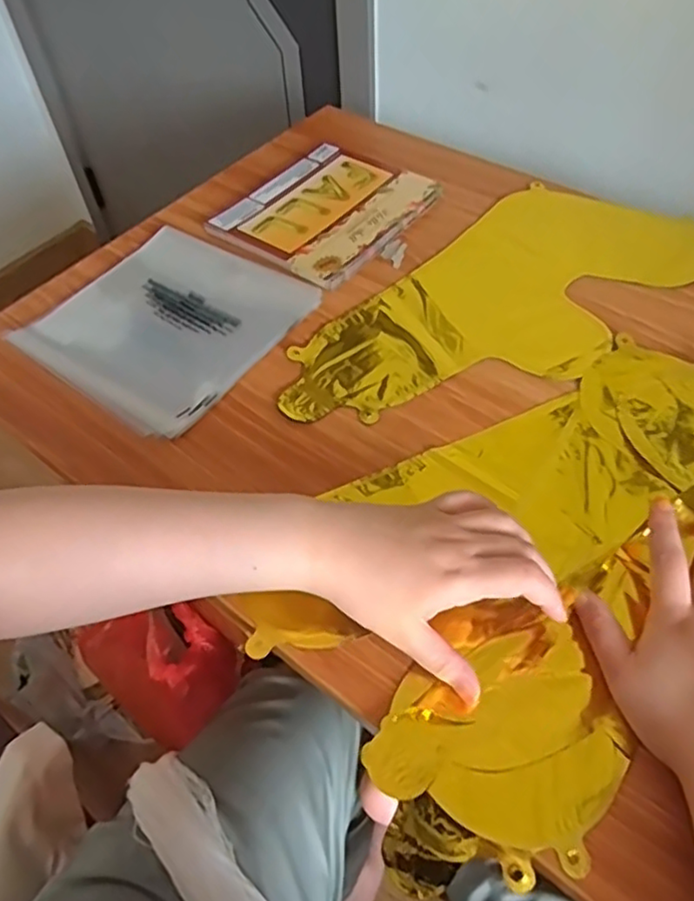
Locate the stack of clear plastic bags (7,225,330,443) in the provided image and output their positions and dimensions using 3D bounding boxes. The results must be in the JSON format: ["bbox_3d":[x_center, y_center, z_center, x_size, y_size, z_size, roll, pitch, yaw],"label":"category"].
[{"bbox_3d":[-0.161,-0.117,0.593,0.196,0.013,0.203,28,61,22],"label":"stack of clear plastic bags"}]

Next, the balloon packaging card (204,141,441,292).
[{"bbox_3d":[-0.021,-0.246,0.679,0.161,0.013,0.188,31,62,24],"label":"balloon packaging card"}]

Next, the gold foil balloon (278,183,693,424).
[{"bbox_3d":[0.136,-0.125,0.587,0.405,0.011,0.194,-37,60,-21],"label":"gold foil balloon"}]

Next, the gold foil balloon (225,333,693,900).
[{"bbox_3d":[0.117,0.054,0.454,0.221,0.032,0.415,27,61,22],"label":"gold foil balloon"}]

